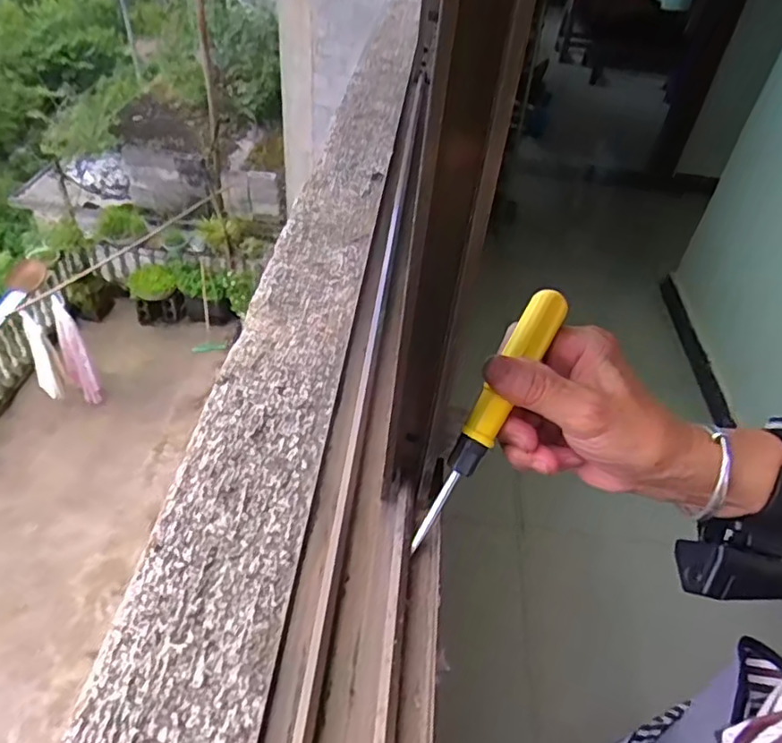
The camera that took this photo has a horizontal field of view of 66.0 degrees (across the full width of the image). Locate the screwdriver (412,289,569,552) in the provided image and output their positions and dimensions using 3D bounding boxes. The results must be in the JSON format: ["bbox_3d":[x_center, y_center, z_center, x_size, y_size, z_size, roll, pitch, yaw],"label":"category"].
[{"bbox_3d":[0.050,0.024,0.316,0.021,0.019,0.147,28,85,21],"label":"screwdriver"}]

